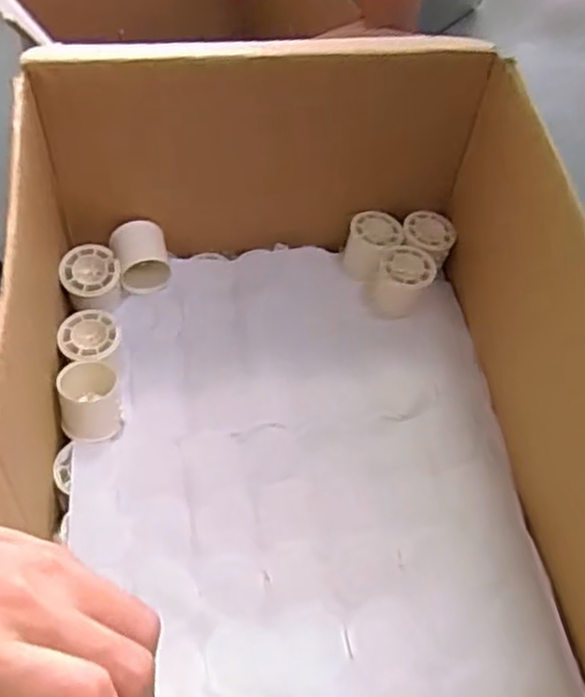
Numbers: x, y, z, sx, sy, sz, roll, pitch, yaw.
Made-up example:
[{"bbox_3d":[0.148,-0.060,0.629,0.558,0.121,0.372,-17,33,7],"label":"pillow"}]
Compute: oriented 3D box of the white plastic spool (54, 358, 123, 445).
[{"bbox_3d":[-0.175,0.046,0.629,0.051,0.045,0.060,1,56,-4],"label":"white plastic spool"}]

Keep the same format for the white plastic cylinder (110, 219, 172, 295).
[{"bbox_3d":[-0.154,-0.092,0.730,0.056,0.043,0.061,-15,58,-14],"label":"white plastic cylinder"}]

